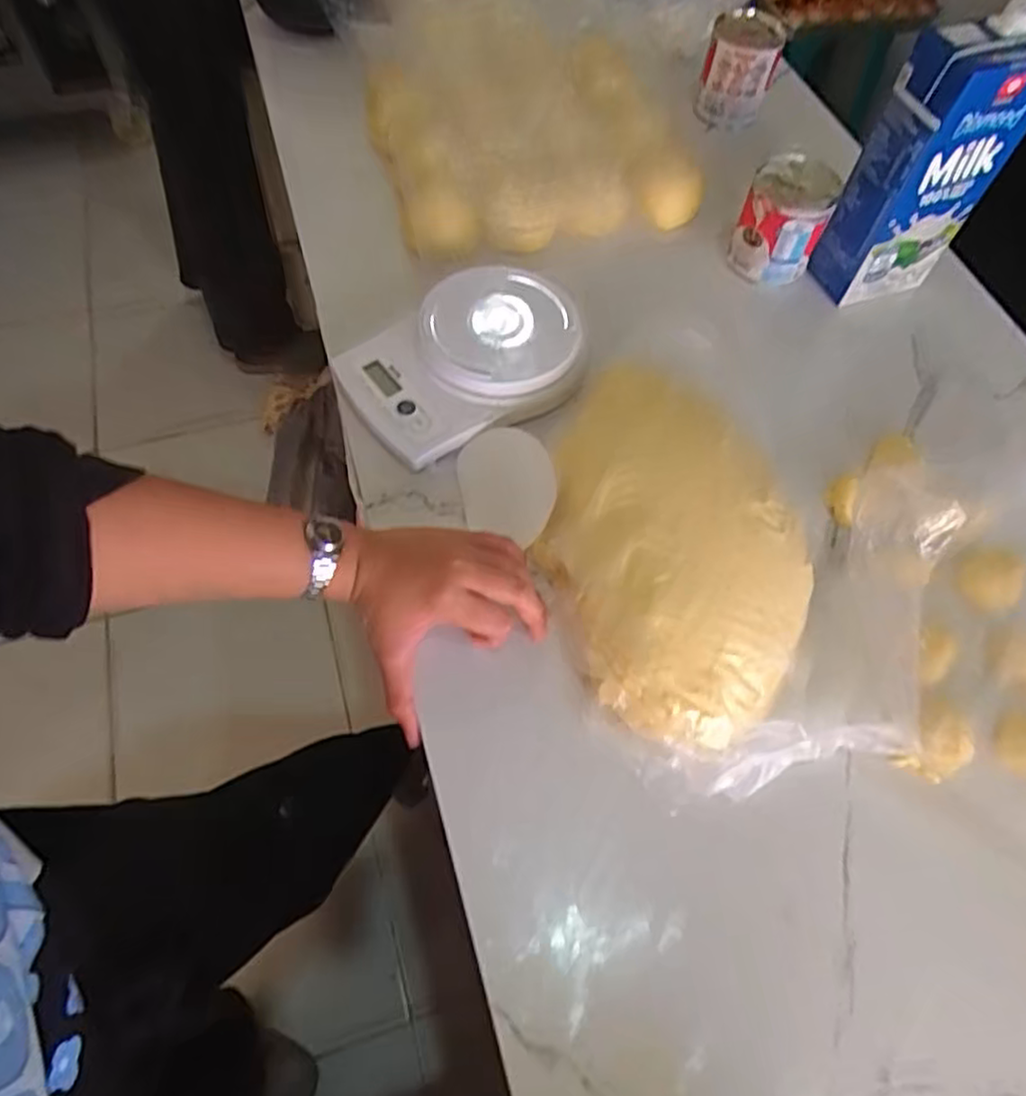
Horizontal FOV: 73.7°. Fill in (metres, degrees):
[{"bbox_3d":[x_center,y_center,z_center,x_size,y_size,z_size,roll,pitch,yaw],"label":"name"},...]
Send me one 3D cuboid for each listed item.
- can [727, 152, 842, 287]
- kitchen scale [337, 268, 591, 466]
[{"bbox_3d":[0.235,-0.282,0.597,0.067,0.086,0.063,2,61,-3],"label":"can"},{"bbox_3d":[-0.034,-0.153,0.539,0.190,0.045,0.132,-26,66,-15],"label":"kitchen scale"}]

